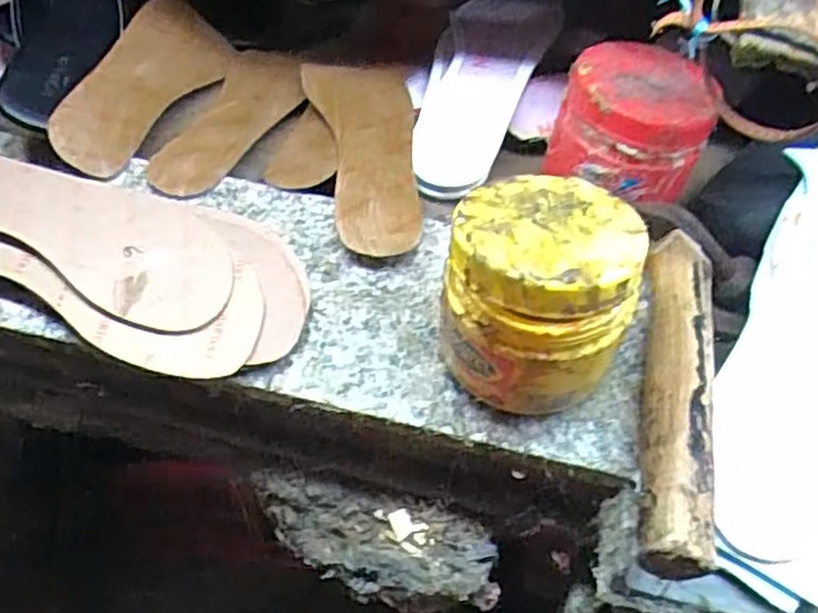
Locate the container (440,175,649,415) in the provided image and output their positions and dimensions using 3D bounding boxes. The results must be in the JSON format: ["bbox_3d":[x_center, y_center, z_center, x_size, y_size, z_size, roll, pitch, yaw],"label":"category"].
[{"bbox_3d":[0.064,-0.003,0.381,0.093,0.115,0.092,10,52,2],"label":"container"}]

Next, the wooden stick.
[{"bbox_3d":[0.143,0.038,0.385,0.034,0.024,0.202,13,53,5],"label":"wooden stick"}]

